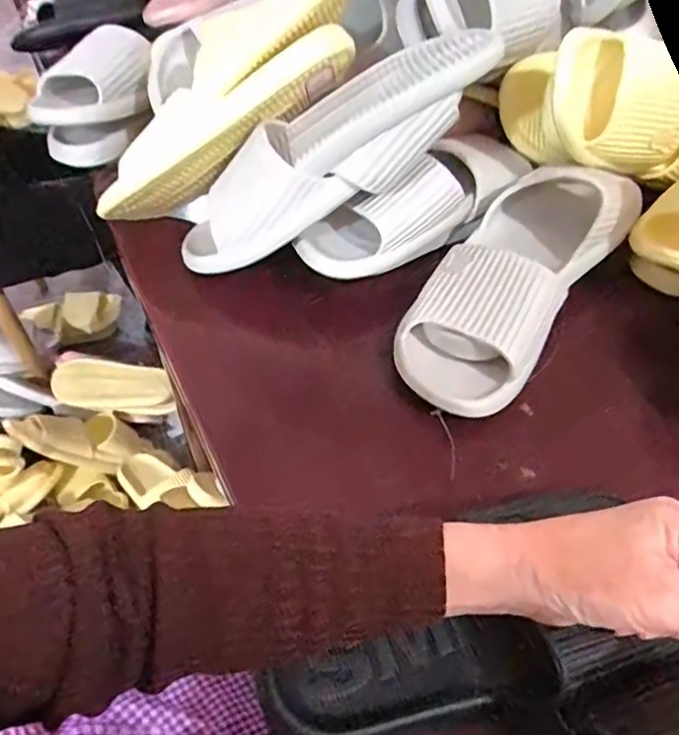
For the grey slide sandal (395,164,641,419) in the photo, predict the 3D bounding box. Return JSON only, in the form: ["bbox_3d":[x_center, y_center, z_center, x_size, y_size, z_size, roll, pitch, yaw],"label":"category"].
[{"bbox_3d":[0.138,-0.081,0.503,0.112,0.083,0.267,25,59,31],"label":"grey slide sandal"}]

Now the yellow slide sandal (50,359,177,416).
[{"bbox_3d":[-0.465,0.046,1.265,0.260,0.086,0.098,4,52,2],"label":"yellow slide sandal"}]

